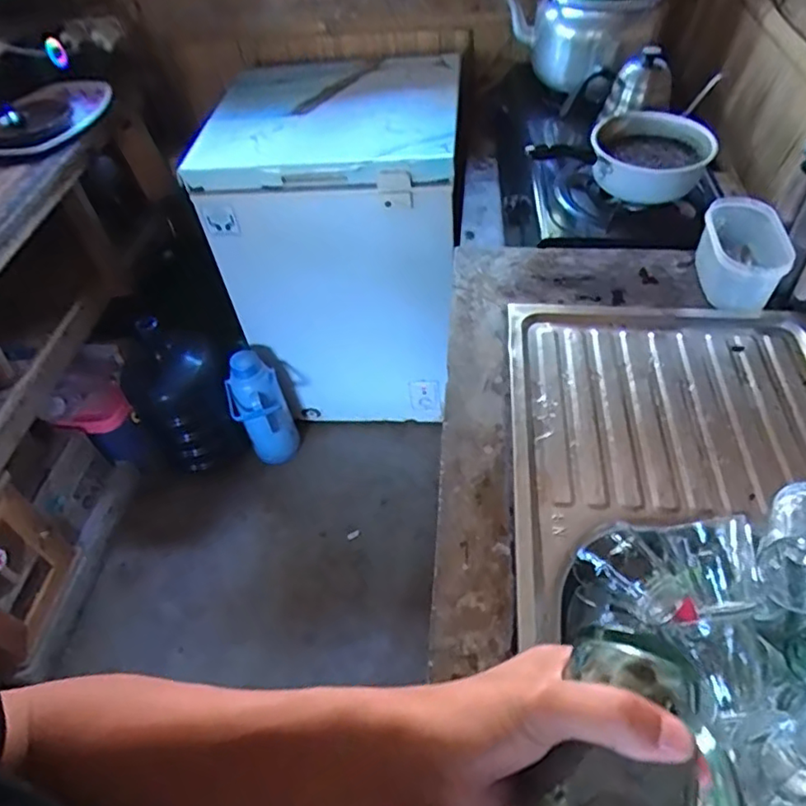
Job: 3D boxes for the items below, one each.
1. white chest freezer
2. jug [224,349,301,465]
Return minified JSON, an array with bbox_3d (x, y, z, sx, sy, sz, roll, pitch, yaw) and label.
[{"bbox_3d":[-0.152,-0.446,1.723,0.588,0.836,0.566,0,50,6],"label":"white chest freezer"},{"bbox_3d":[-0.397,0.024,1.723,0.132,0.352,0.135,-13,50,-5],"label":"jug"}]

